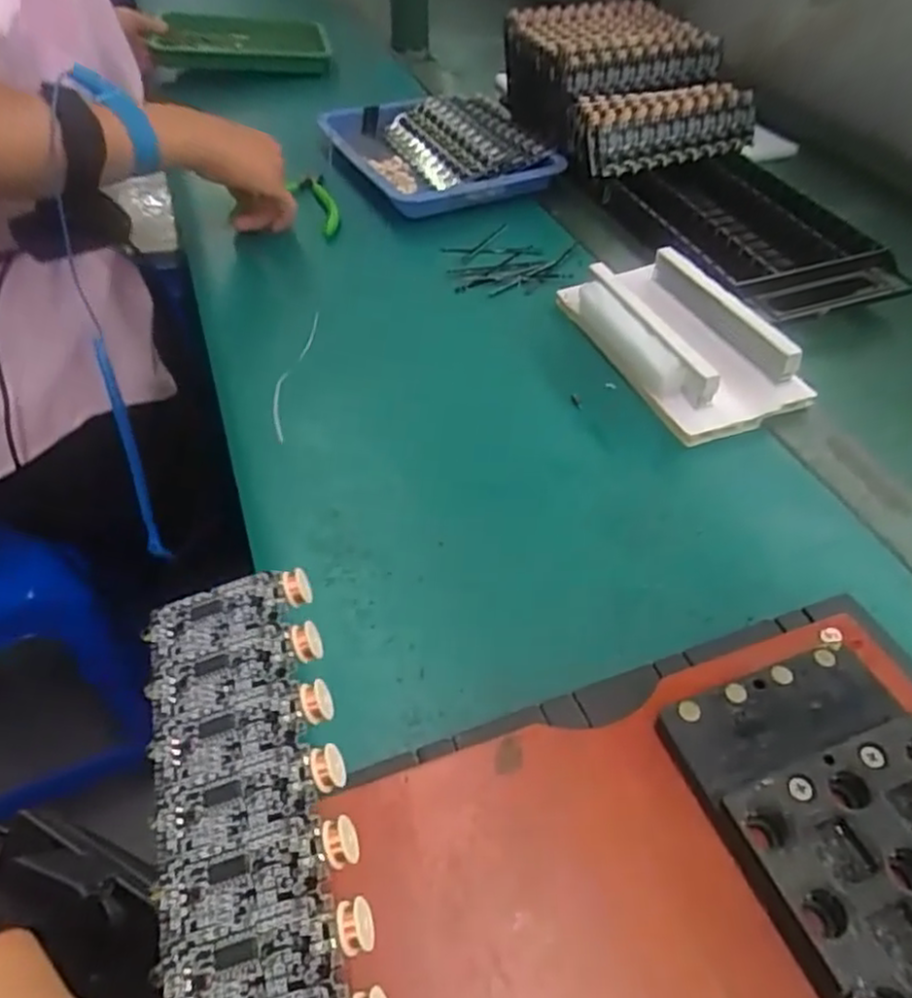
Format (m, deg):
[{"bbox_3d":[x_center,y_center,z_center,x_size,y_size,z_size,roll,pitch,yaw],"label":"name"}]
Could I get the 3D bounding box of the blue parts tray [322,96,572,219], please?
[{"bbox_3d":[-0.020,-0.339,0.682,0.179,0.041,0.212,-18,49,-15],"label":"blue parts tray"}]

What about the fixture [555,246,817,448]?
[{"bbox_3d":[0.141,-0.110,0.463,0.092,0.039,0.173,-20,49,-16],"label":"fixture"}]

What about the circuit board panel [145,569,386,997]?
[{"bbox_3d":[-0.042,0.085,0.146,0.045,0.004,0.152,-19,57,0],"label":"circuit board panel"}]

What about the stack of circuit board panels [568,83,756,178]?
[{"bbox_3d":[0.188,-0.336,0.635,0.154,0.055,0.064,-16,49,-18],"label":"stack of circuit board panels"}]

